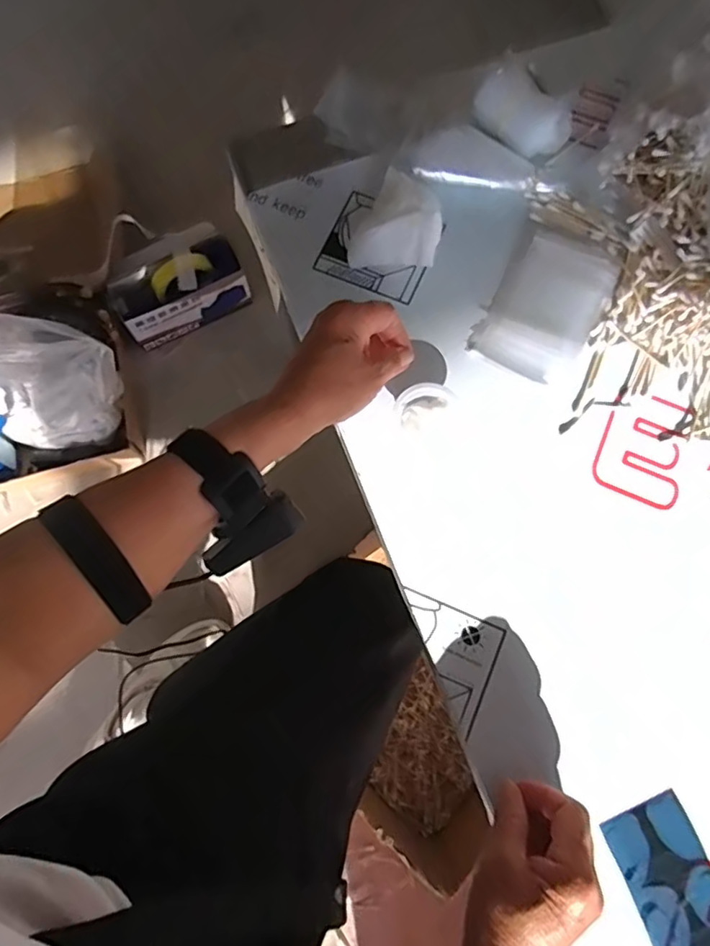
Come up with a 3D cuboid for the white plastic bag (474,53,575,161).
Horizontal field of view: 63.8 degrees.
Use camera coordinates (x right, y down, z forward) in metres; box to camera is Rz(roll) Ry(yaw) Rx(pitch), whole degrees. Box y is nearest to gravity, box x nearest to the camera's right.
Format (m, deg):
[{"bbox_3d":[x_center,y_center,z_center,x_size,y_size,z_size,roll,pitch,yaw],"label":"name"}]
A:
[{"bbox_3d":[0.154,-0.327,0.524,0.088,0.045,0.053,41,78,10],"label":"white plastic bag"}]

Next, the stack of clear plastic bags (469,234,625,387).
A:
[{"bbox_3d":[0.167,-0.143,0.494,0.085,0.012,0.134,33,77,8],"label":"stack of clear plastic bags"}]

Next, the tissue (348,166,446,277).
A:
[{"bbox_3d":[0.037,-0.215,0.490,0.074,0.047,0.075,11,75,2],"label":"tissue"}]

